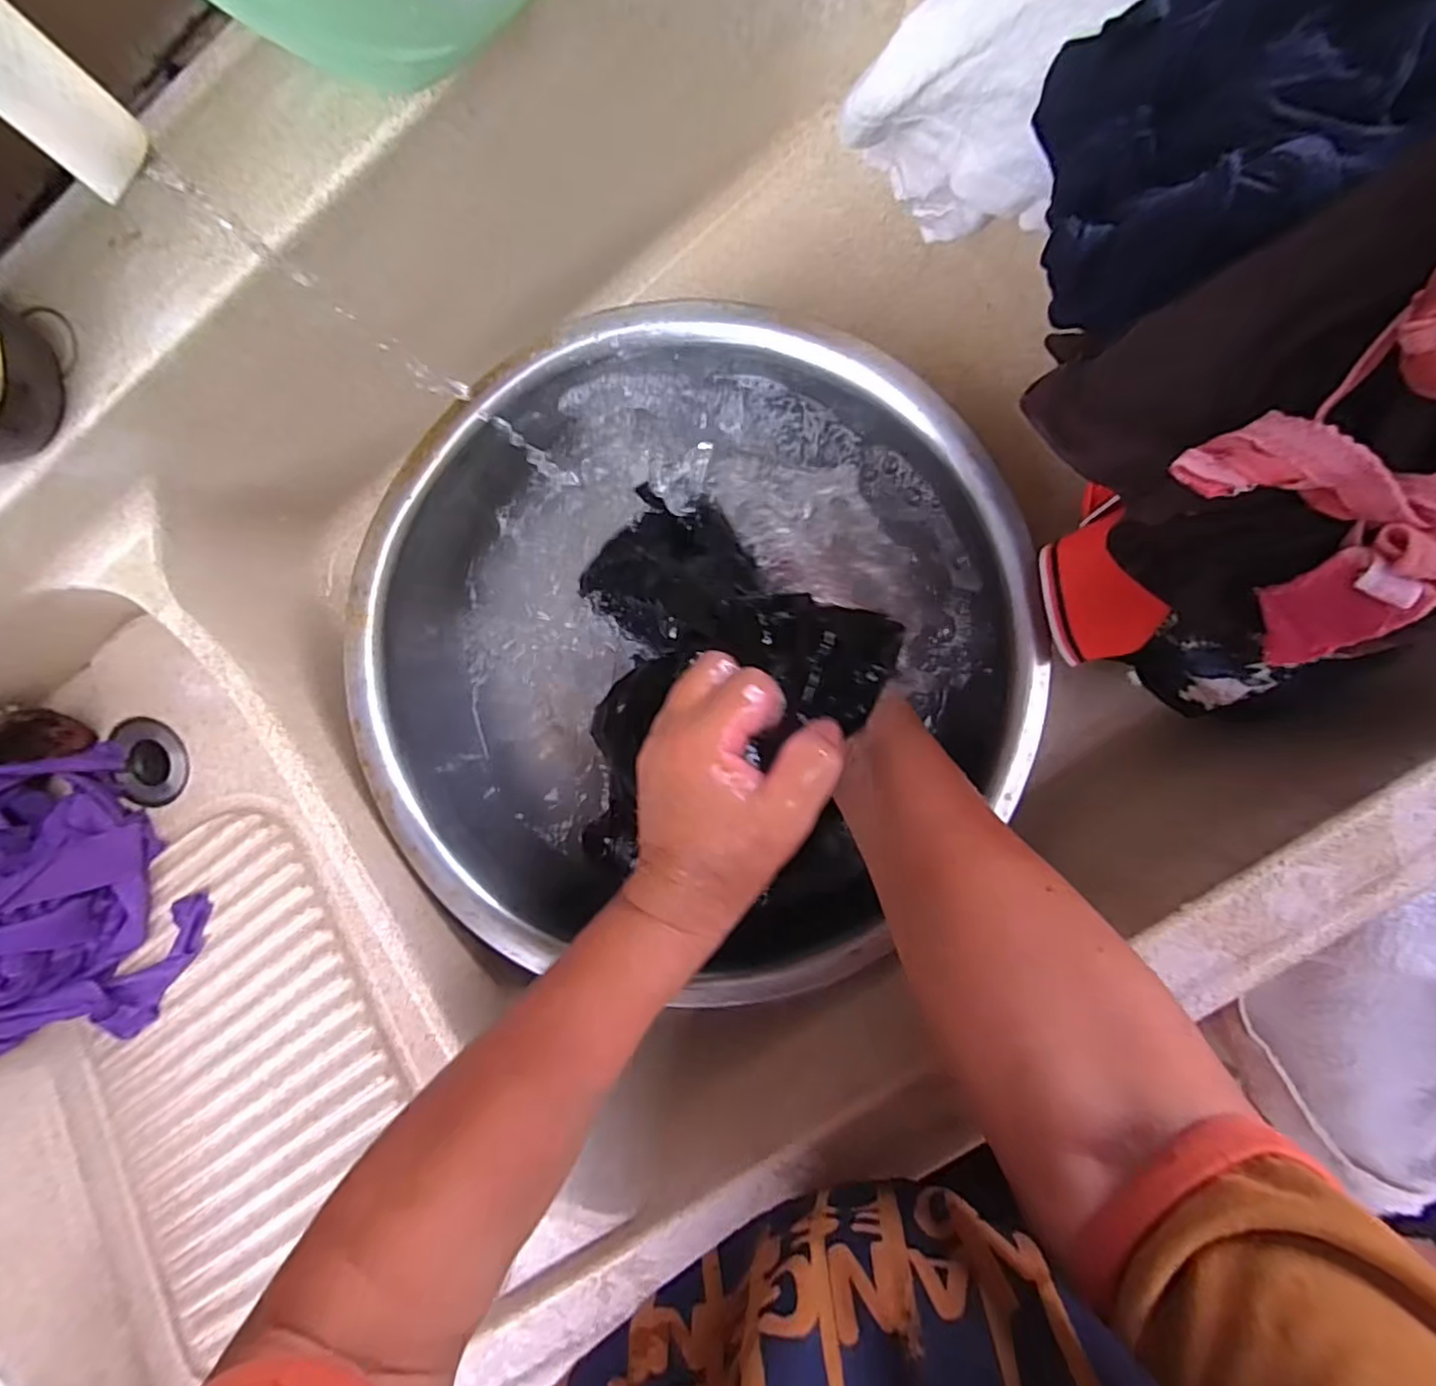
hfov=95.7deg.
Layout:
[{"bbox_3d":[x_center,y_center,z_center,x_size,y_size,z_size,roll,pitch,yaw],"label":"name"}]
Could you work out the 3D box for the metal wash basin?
[{"bbox_3d":[-0.018,-0.029,0.410,0.403,0.121,0.382,0,98,3],"label":"metal wash basin"}]

